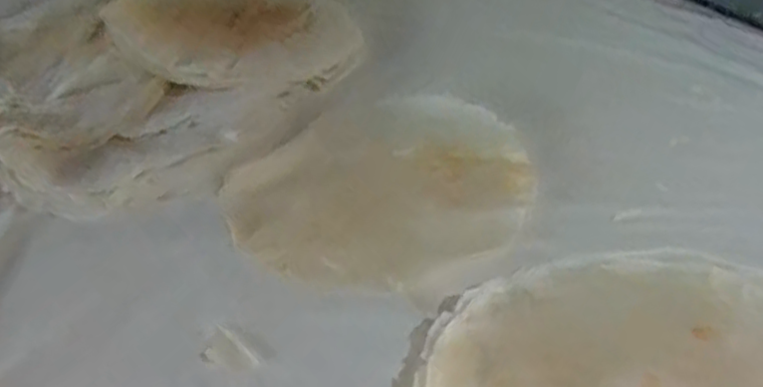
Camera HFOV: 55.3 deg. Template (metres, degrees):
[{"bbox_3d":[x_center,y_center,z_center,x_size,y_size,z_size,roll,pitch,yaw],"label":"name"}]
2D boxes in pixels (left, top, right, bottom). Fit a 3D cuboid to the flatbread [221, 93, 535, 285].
[{"bbox_3d":[0.012,-0.016,0.804,0.300,0.014,0.322,-3,37,2],"label":"flatbread"}]

